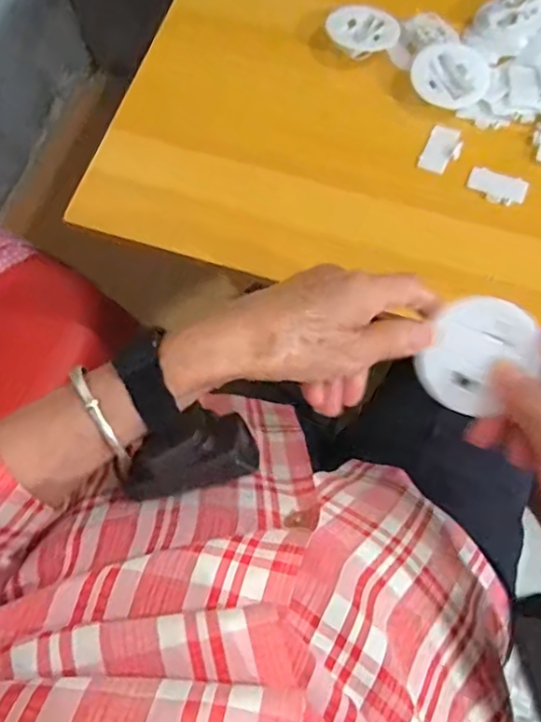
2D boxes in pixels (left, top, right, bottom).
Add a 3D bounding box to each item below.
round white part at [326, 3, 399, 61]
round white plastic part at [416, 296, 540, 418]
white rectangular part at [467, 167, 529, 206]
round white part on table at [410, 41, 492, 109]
[{"bbox_3d":[0.087,-0.308,0.538,0.060,0.015,0.060,-1,69,2],"label":"round white part"},{"bbox_3d":[0.120,-0.005,0.336,0.064,0.013,0.064,0,89,18],"label":"round white plastic part"},{"bbox_3d":[0.190,-0.147,0.480,0.047,0.004,0.027,19,71,9],"label":"white rectangular part"},{"bbox_3d":[0.161,-0.254,0.510,0.066,0.013,0.060,-1,69,2],"label":"round white part on table"}]

